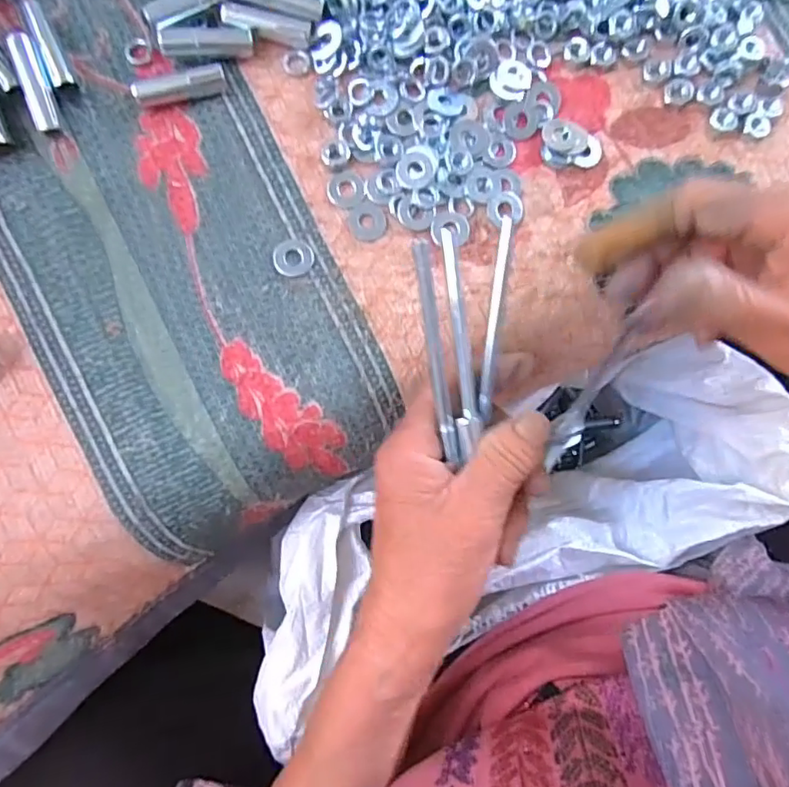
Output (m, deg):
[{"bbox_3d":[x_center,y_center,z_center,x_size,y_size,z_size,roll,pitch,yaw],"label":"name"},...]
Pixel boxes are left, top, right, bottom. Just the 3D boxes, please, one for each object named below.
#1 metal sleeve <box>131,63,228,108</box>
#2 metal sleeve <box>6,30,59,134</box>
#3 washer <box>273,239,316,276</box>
[{"bbox_3d":[-0.100,-0.145,0.273,0.042,0.011,0.011,-20,90,-6],"label":"metal sleeve"},{"bbox_3d":[-0.162,-0.140,0.261,0.011,0.010,0.043,-15,89,-6],"label":"metal sleeve"},{"bbox_3d":[-0.048,-0.065,0.278,0.018,0.004,0.018,-10,89,-6],"label":"washer"}]

